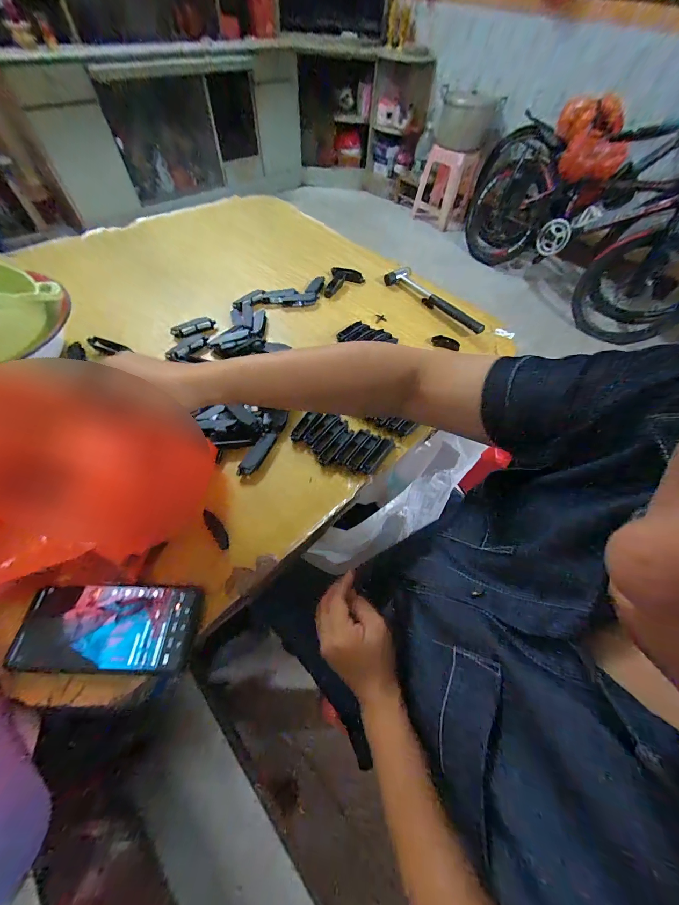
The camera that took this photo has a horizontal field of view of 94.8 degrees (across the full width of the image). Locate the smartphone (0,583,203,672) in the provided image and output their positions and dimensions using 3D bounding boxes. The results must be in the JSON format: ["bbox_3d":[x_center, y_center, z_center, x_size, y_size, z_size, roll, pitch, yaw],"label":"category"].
[{"bbox_3d":[-0.228,0.173,0.310,0.166,0.009,0.073,3,57,-2],"label":"smartphone"}]

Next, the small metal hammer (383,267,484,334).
[{"bbox_3d":[0.193,-0.307,0.625,0.047,0.026,0.239,-36,66,-23],"label":"small metal hammer"}]

